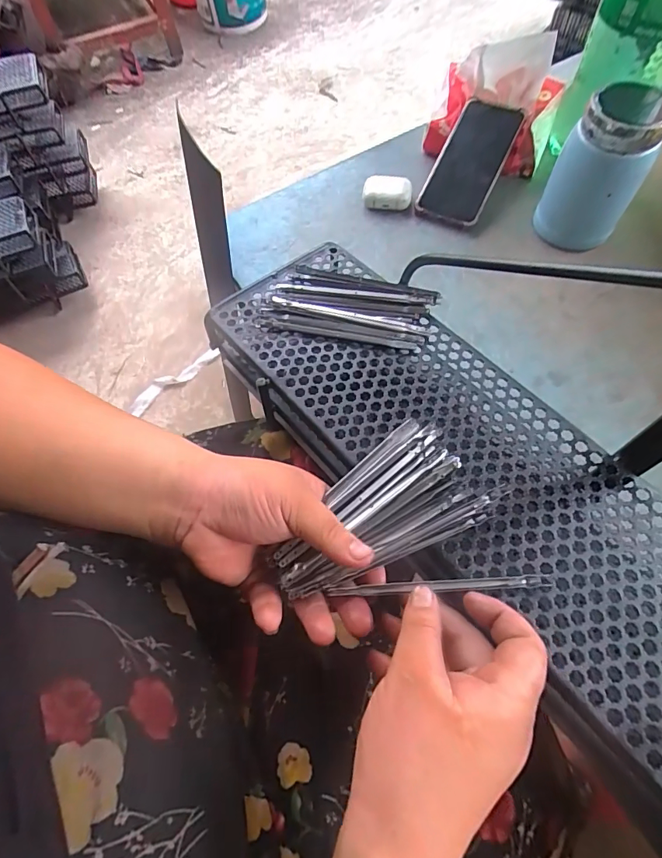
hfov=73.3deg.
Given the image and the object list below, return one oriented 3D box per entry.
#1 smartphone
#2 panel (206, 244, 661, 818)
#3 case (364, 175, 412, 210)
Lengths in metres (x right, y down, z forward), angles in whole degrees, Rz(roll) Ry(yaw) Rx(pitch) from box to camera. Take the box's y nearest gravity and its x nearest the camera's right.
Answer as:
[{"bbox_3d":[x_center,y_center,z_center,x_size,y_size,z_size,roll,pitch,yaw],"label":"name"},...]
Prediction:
[{"bbox_3d":[0.177,-0.341,0.564,0.078,0.014,0.178,24,81,15],"label":"smartphone"},{"bbox_3d":[0.128,0.066,0.306,0.146,0.047,0.585,-37,66,-14],"label":"panel"},{"bbox_3d":[0.070,-0.298,0.561,0.059,0.019,0.043,4,63,6],"label":"case"}]

